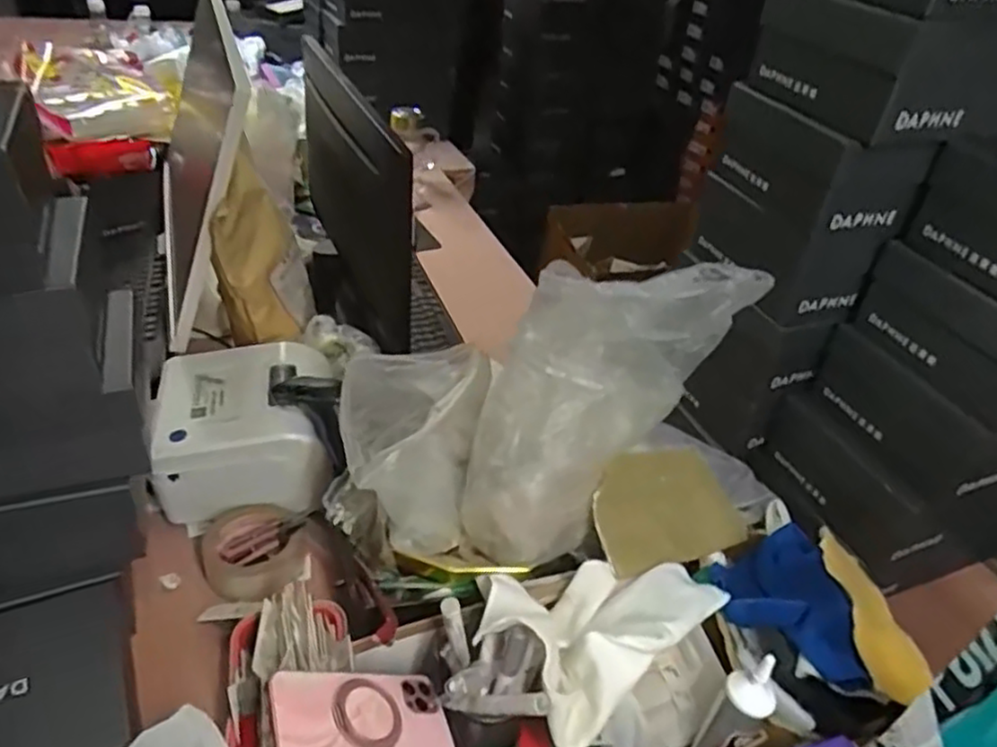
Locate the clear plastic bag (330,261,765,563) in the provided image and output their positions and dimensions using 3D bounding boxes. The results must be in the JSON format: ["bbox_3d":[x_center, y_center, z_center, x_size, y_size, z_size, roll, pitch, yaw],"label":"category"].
[{"bbox_3d":[0.034,0.035,0.646,0.354,0.264,0.162,5,37,-2],"label":"clear plastic bag"}]

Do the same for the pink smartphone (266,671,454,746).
[{"bbox_3d":[-0.098,0.254,0.518,0.143,0.012,0.075,20,28,-37],"label":"pink smartphone"}]

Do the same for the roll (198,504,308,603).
[{"bbox_3d":[-0.260,0.190,0.745,0.108,0.038,0.113,4,37,-3],"label":"roll"}]

